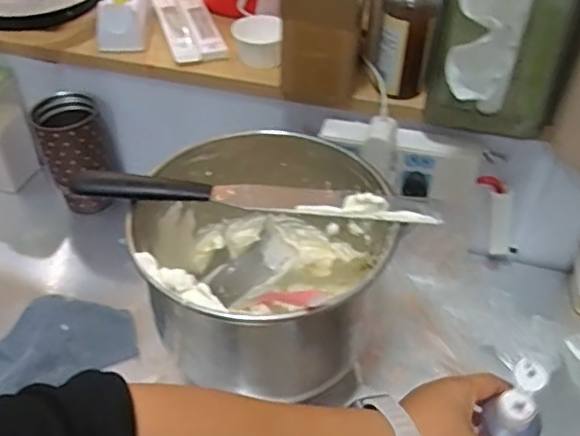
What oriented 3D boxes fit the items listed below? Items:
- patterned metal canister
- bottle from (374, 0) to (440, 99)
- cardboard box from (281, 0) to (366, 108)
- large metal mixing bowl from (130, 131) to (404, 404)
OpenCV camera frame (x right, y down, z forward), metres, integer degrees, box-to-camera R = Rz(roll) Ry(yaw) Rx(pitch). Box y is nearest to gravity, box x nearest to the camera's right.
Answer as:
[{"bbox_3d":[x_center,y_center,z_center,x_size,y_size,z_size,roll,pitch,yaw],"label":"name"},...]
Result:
[{"bbox_3d":[-0.273,-0.080,0.771,0.088,0.140,0.085,-21,48,-20],"label":"patterned metal canister"},{"bbox_3d":[0.119,-0.205,0.599,0.053,0.161,0.047,12,46,12],"label":"bottle"},{"bbox_3d":[0.040,-0.219,0.640,0.087,0.149,0.131,6,45,6],"label":"cardboard box"},{"bbox_3d":[-0.026,0.053,0.566,0.214,0.184,0.227,0,44,0],"label":"large metal mixing bowl"}]

